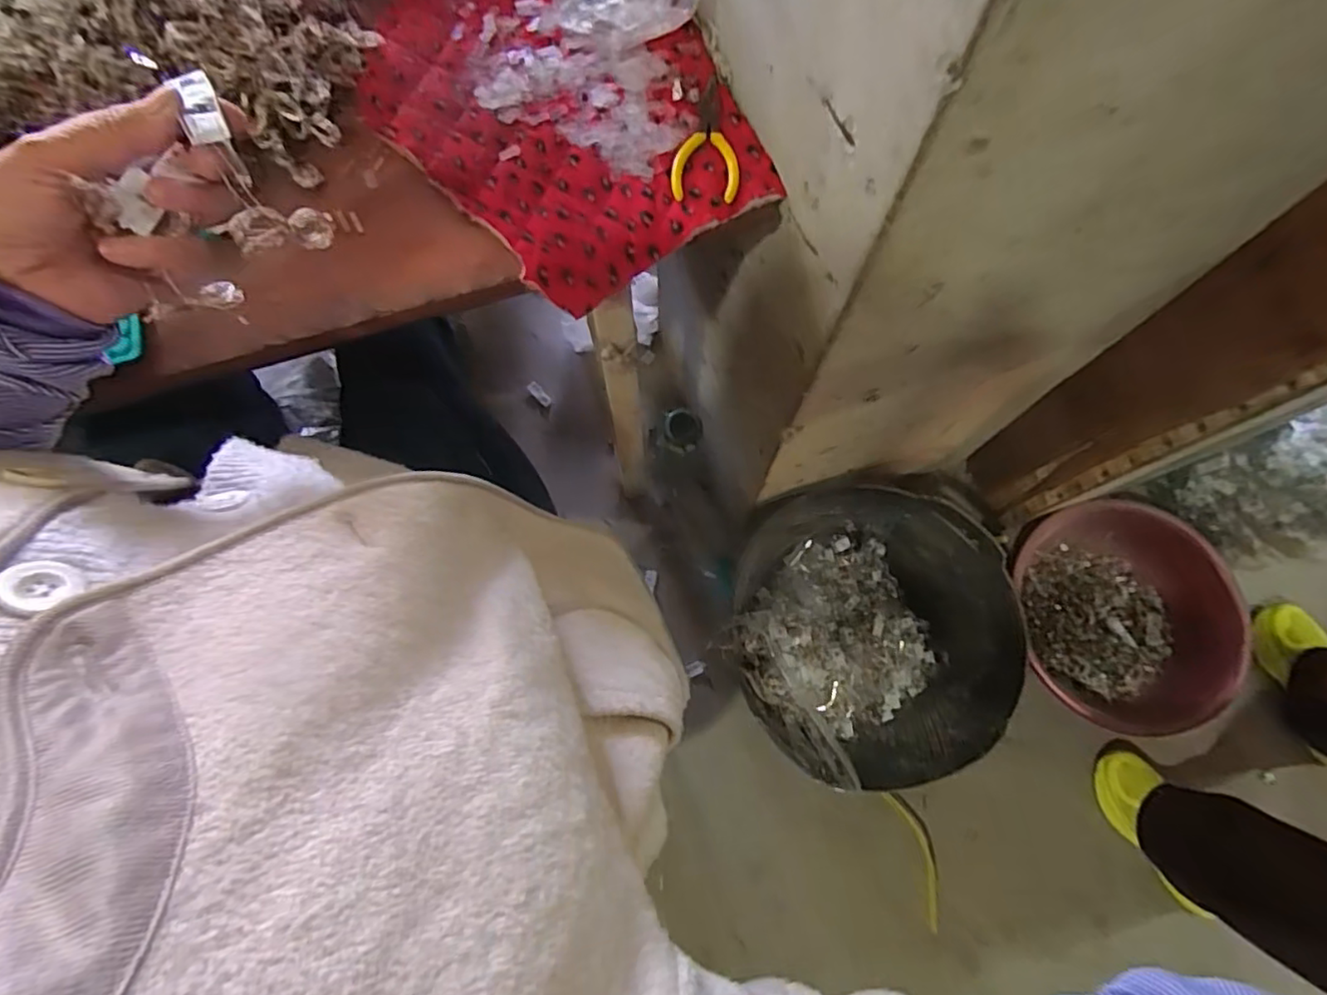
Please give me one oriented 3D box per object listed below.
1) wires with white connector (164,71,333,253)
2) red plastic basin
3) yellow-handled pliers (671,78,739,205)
[{"bbox_3d":[-0.212,-0.162,0.310,0.040,0.052,0.088,-39,77,-11],"label":"wires with white connector"},{"bbox_3d":[0.775,0.195,1.039,0.315,0.112,0.367,-10,74,-3],"label":"red plastic basin"},{"bbox_3d":[0.036,-0.284,0.491,0.052,0.006,0.115,7,74,2],"label":"yellow-handled pliers"}]

